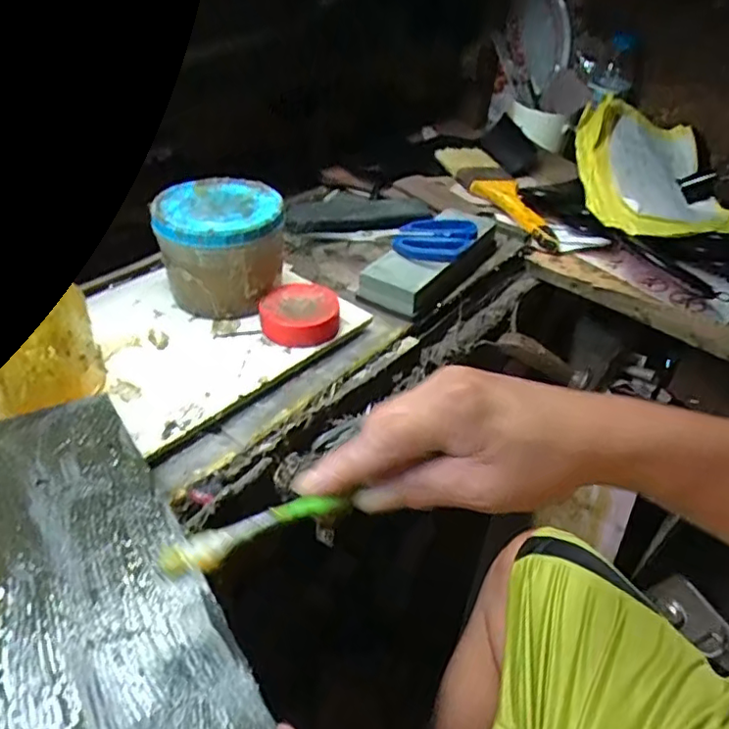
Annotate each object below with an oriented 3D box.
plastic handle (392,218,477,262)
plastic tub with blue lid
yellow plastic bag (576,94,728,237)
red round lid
[{"bbox_3d":[0.070,-0.126,0.586,0.074,0.015,0.080,25,44,20],"label":"plastic handle"},{"bbox_3d":[-0.125,-0.102,0.524,0.102,0.088,0.102,3,41,-3],"label":"plastic tub with blue lid"},{"bbox_3d":[0.349,-0.228,0.728,0.176,0.109,0.217,7,41,1],"label":"yellow plastic bag"},{"bbox_3d":[-0.055,-0.043,0.506,0.060,0.027,0.057,3,41,-3],"label":"red round lid"}]

